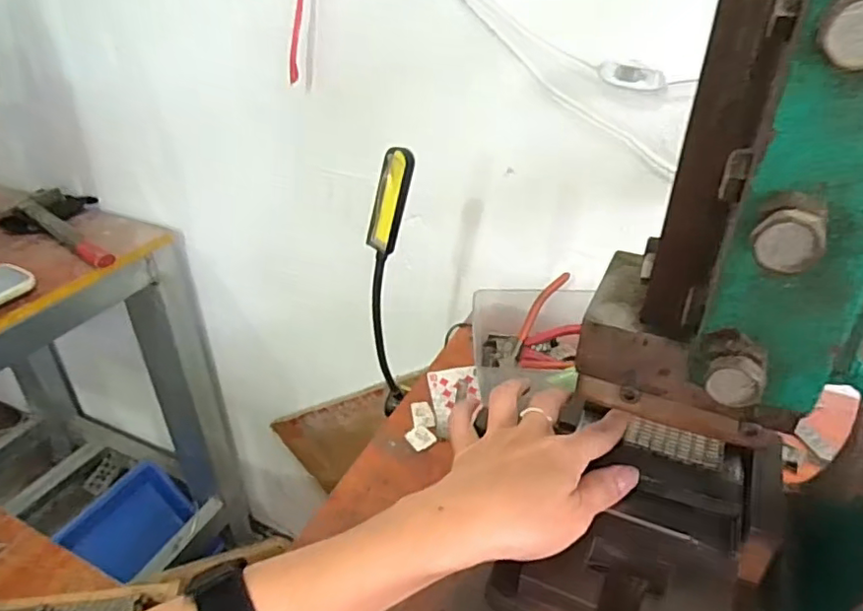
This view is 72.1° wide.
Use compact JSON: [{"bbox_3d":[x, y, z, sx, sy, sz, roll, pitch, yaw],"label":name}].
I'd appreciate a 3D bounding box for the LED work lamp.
[{"bbox_3d":[-0.033,-0.014,0.510,0.039,0.244,0.046,-2,33,-4],"label":"LED work lamp"}]

